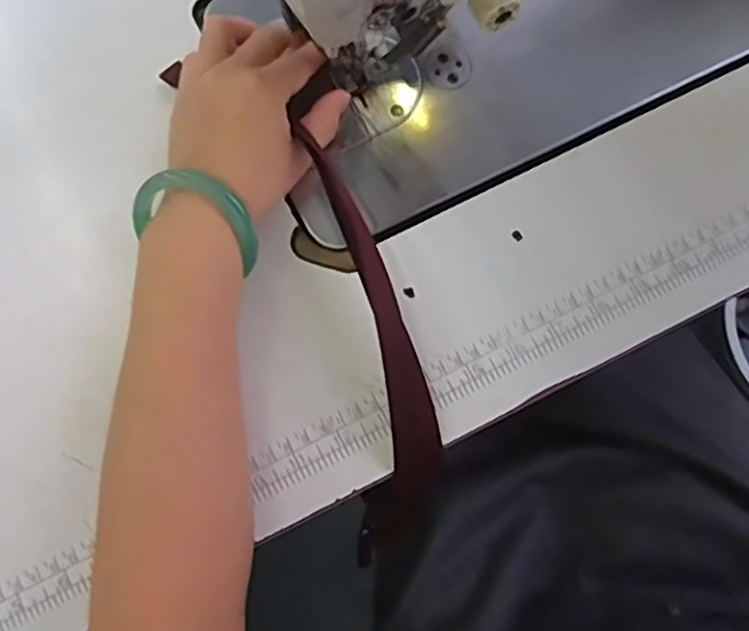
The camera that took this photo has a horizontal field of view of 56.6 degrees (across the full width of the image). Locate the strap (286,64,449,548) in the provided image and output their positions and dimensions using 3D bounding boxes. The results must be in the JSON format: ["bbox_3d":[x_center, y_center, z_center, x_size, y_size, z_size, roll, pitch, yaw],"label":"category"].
[{"bbox_3d":[-0.006,-0.006,0.354,0.045,0.017,0.236,-14,89,-2],"label":"strap"}]

